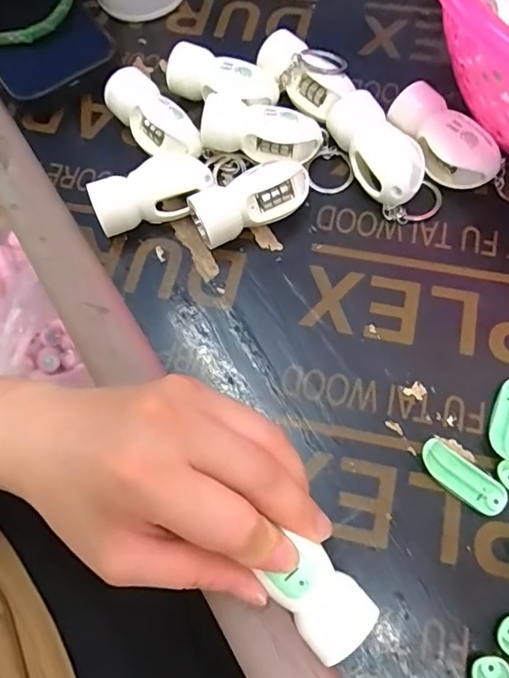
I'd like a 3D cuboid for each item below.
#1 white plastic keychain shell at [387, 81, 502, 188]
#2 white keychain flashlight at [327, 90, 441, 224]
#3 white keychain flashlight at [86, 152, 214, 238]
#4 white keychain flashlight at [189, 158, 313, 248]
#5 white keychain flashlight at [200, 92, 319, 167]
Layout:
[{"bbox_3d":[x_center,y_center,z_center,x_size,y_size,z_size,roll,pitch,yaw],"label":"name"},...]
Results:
[{"bbox_3d":[0.103,-0.108,0.287,0.028,0.031,0.065,-34,70,-10],"label":"white plastic keychain shell"},{"bbox_3d":[0.072,-0.102,0.287,0.034,0.030,0.074,-27,69,-8],"label":"white keychain flashlight"},{"bbox_3d":[-0.056,-0.080,0.288,0.065,0.027,0.027,-15,68,-3],"label":"white keychain flashlight"},{"bbox_3d":[-0.001,-0.074,0.279,0.065,0.034,0.021,-21,68,-5],"label":"white keychain flashlight"},{"bbox_3d":[0.004,-0.117,0.297,0.065,0.029,0.025,16,70,9],"label":"white keychain flashlight"}]

